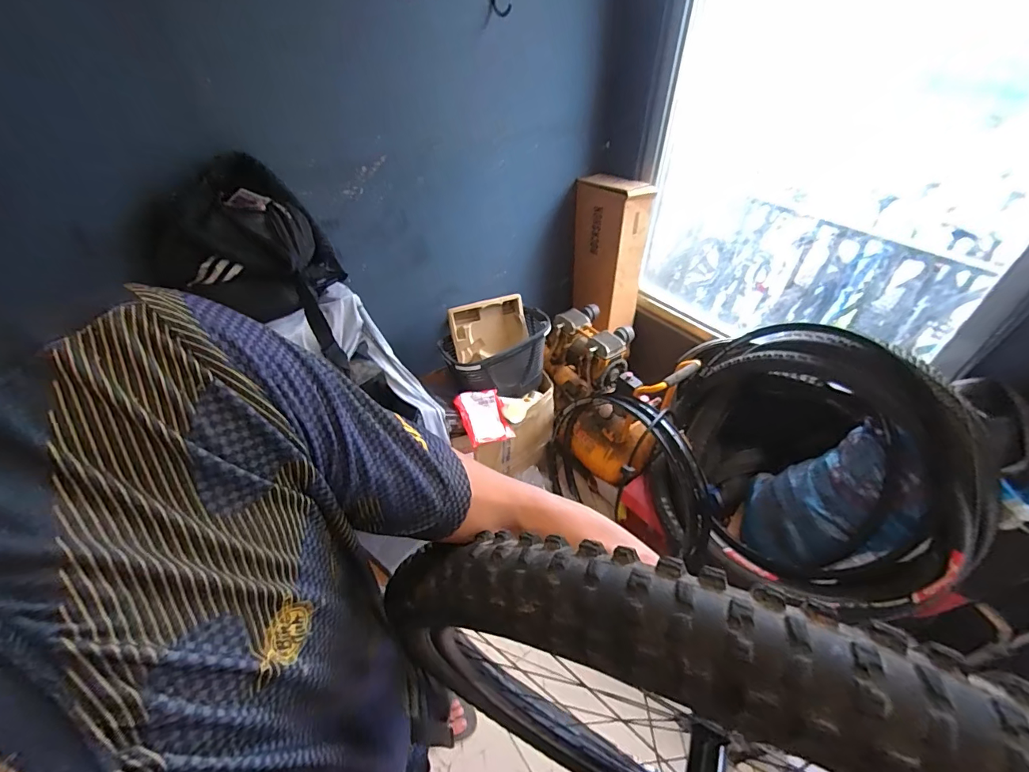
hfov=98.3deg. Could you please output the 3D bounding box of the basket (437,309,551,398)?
[{"bbox_3d":[-0.054,-0.086,1.367,0.320,0.213,0.212,-14,45,-15],"label":"basket"}]

